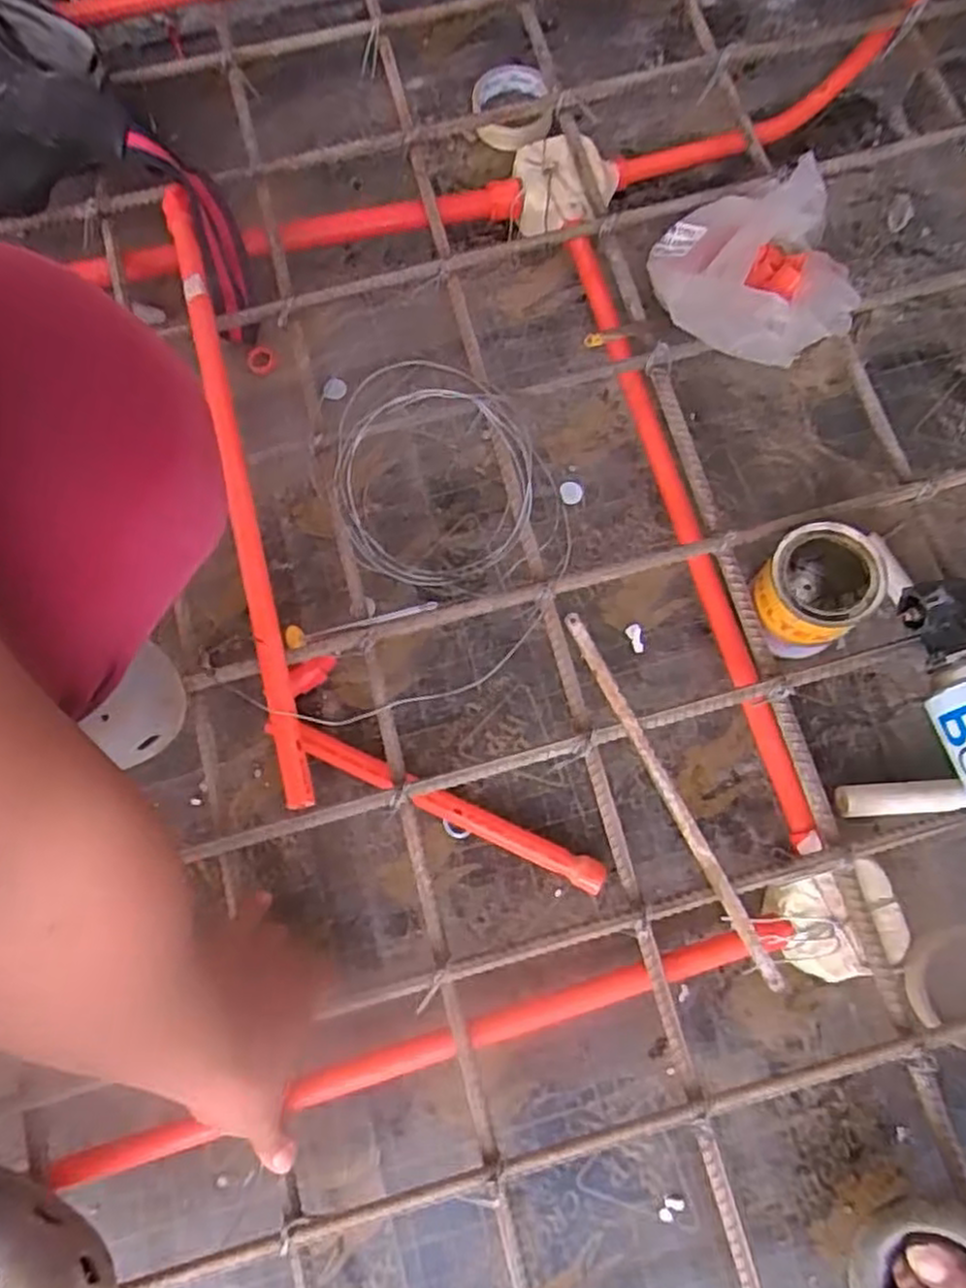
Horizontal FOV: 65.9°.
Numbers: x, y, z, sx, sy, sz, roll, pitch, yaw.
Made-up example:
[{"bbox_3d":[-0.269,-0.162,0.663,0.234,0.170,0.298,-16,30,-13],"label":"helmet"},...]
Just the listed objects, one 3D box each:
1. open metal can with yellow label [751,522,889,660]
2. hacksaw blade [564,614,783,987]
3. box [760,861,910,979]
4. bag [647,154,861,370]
[{"bbox_3d":[0.270,-0.043,0.619,0.096,0.105,0.083,-44,79,-9],"label":"open metal can with yellow label"},{"bbox_3d":[0.143,0.112,0.570,0.015,0.011,0.305,-26,77,-6],"label":"hacksaw blade"},{"bbox_3d":[0.270,0.213,0.585,0.092,0.058,0.086,-17,76,-4],"label":"box"},{"bbox_3d":[0.242,-0.326,0.665,0.160,0.063,0.193,-9,76,-1],"label":"bag"}]

